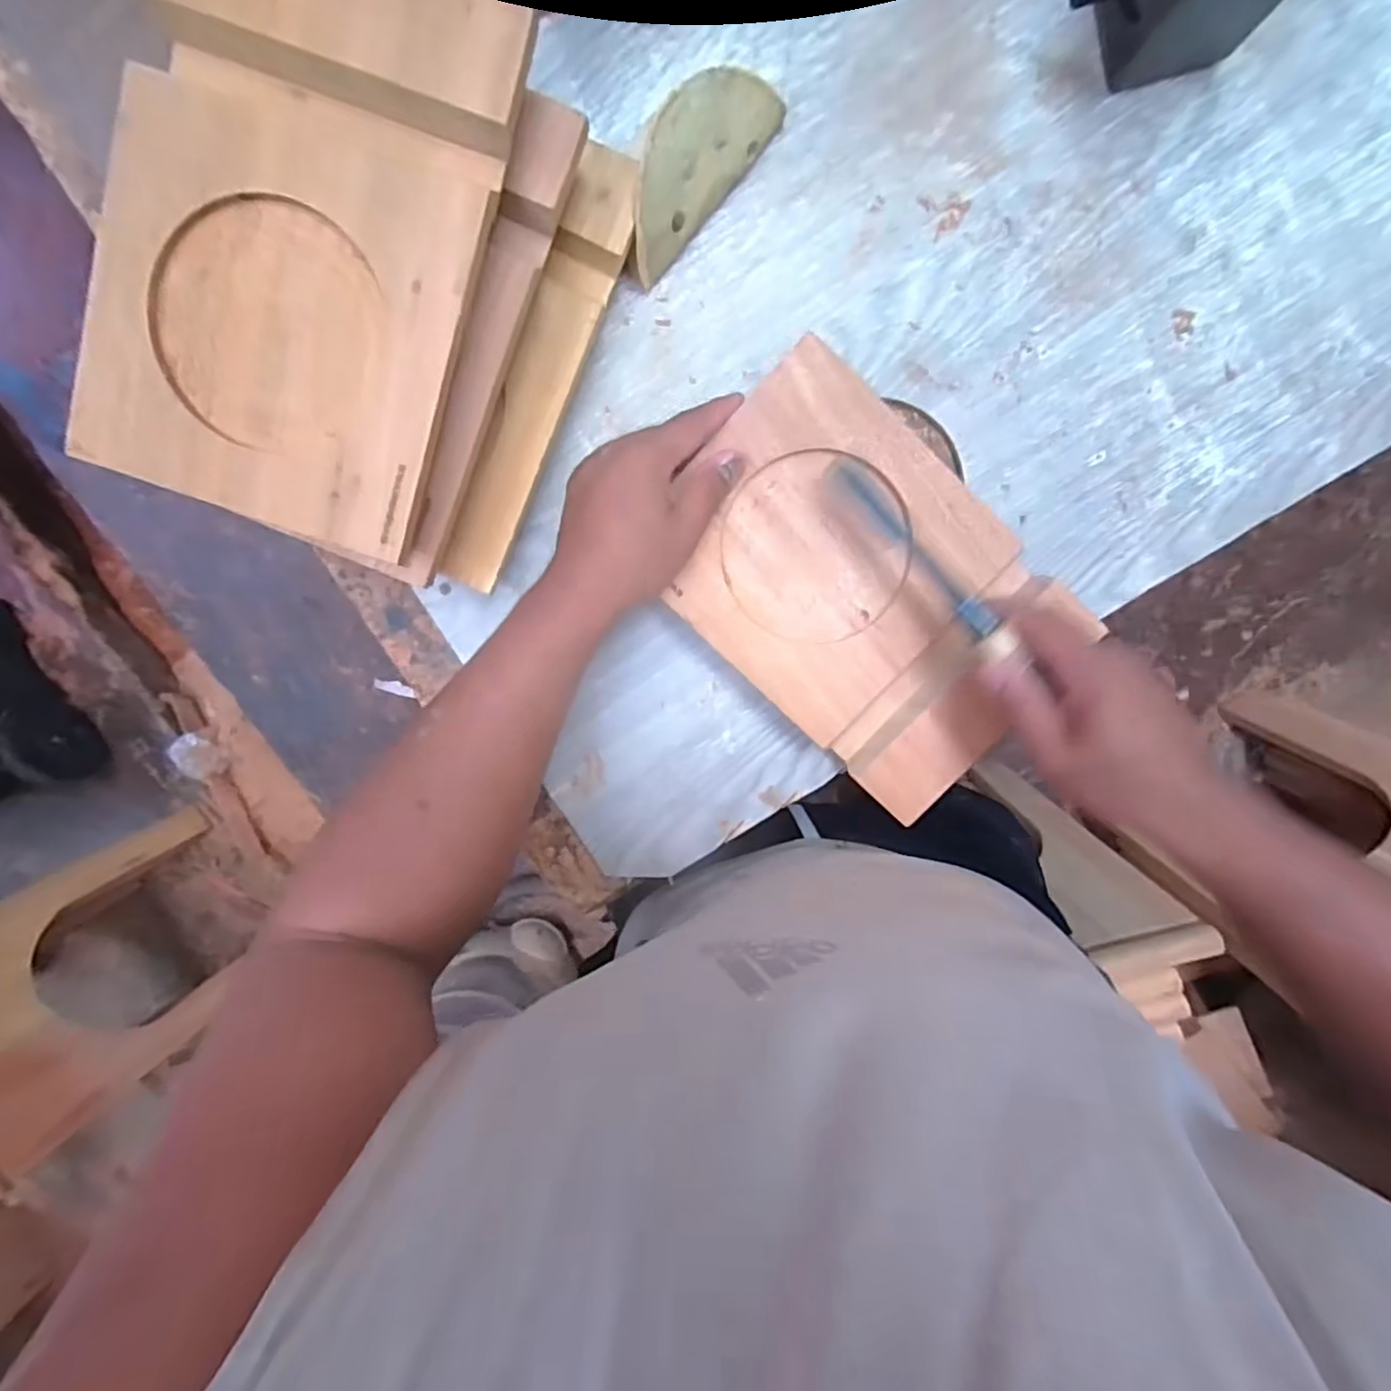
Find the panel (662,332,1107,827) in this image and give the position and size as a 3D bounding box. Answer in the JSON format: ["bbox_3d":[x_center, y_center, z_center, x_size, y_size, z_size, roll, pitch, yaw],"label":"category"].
[{"bbox_3d":[0.100,-0.064,0.408,0.245,0.021,0.165,43,97,-5],"label":"panel"}]

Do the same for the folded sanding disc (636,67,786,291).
[{"bbox_3d":[0.000,-0.299,0.371,0.117,0.059,0.008,-49,55,7],"label":"folded sanding disc"}]

